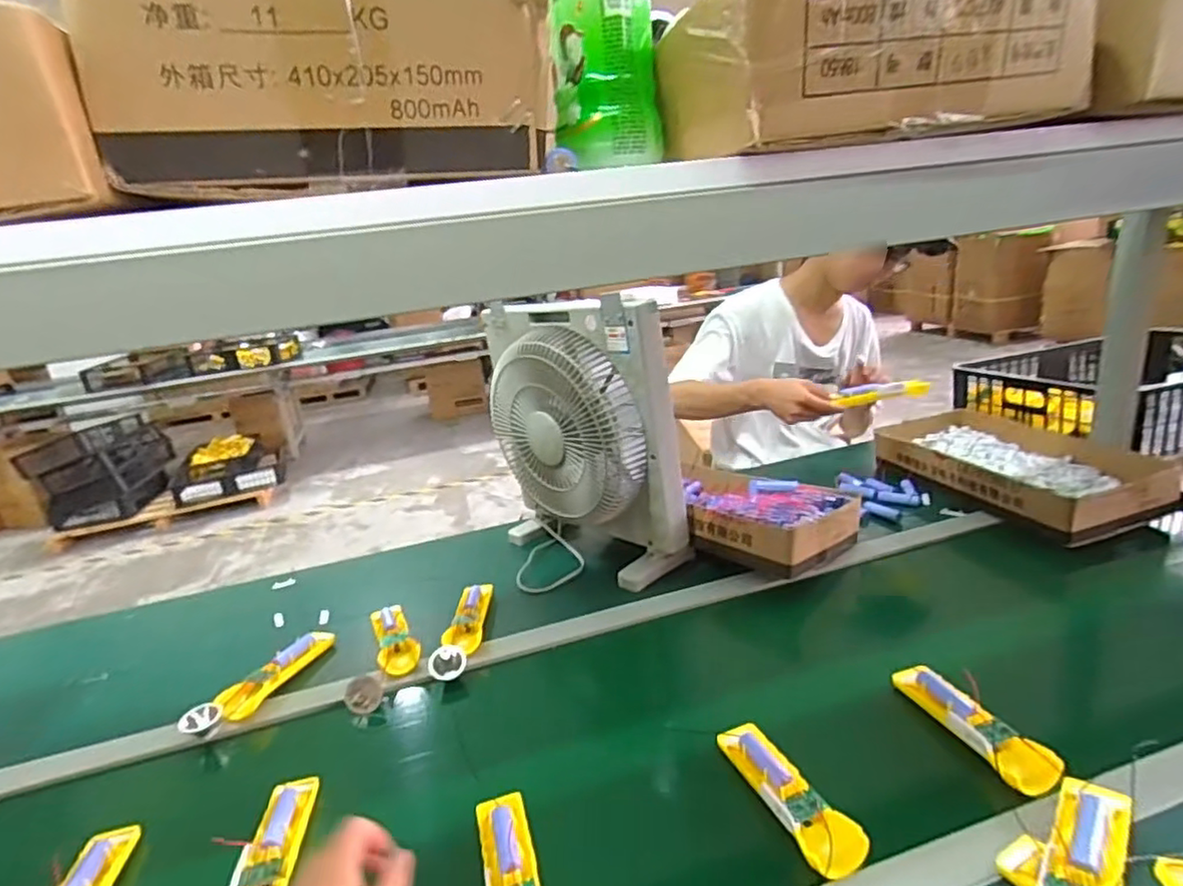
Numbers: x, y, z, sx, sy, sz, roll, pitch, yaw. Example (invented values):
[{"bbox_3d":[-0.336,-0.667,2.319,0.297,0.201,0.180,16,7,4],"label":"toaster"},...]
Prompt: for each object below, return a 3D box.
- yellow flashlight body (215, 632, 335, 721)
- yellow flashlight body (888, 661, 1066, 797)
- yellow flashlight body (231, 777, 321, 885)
[{"bbox_3d":[-0.407,0.299,0.837,0.042,0.033,0.171,1,20,23],"label":"yellow flashlight body"},{"bbox_3d":[0.378,0.277,0.634,0.046,0.030,0.168,-11,19,-11],"label":"yellow flashlight body"},{"bbox_3d":[-0.291,0.373,0.578,0.043,0.022,0.171,-9,18,-6],"label":"yellow flashlight body"}]

